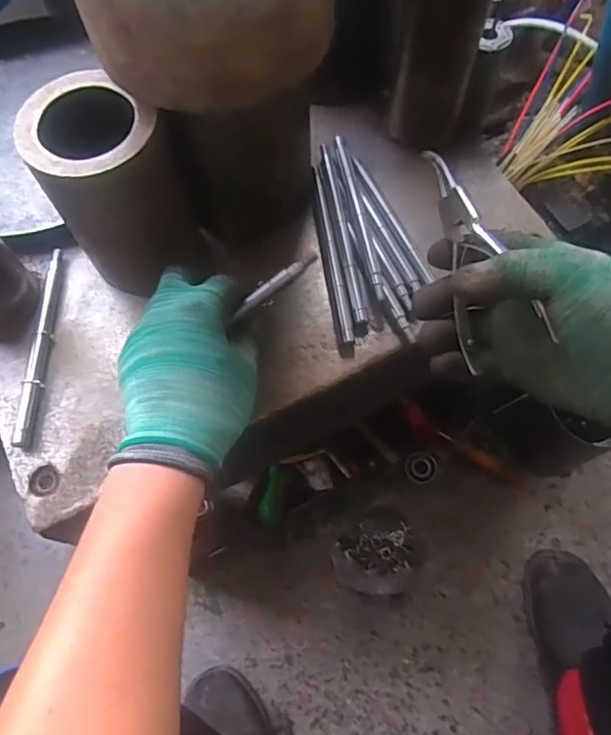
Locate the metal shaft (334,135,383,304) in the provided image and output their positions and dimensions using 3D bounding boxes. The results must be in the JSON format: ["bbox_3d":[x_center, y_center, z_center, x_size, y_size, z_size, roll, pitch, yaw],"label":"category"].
[{"bbox_3d":[0.045,-0.125,0.454,0.010,0.012,0.161,-10,67,-3],"label":"metal shaft"}]

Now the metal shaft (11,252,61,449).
[{"bbox_3d":[-0.204,-0.020,0.424,0.012,0.008,0.164,0,66,2],"label":"metal shaft"}]

